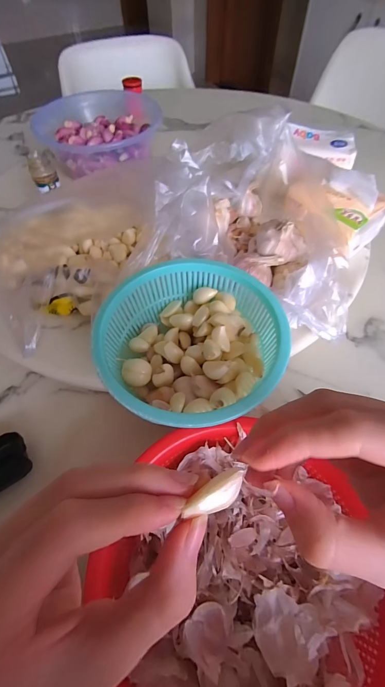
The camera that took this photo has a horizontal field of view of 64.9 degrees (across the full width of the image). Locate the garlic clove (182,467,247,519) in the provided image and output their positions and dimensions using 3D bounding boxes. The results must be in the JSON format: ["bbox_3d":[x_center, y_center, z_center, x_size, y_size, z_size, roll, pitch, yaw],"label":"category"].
[{"bbox_3d":[0.010,0.055,0.112,0.027,0.007,0.011,-19,60,-29],"label":"garlic clove"}]

